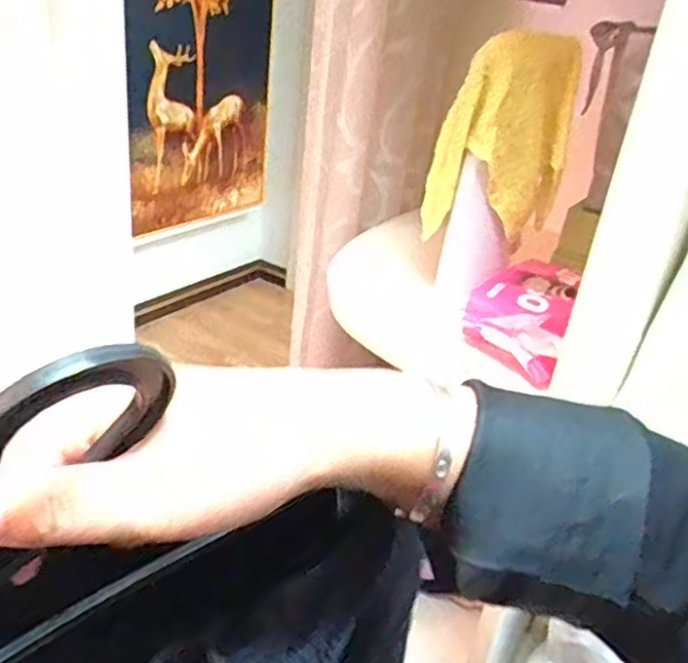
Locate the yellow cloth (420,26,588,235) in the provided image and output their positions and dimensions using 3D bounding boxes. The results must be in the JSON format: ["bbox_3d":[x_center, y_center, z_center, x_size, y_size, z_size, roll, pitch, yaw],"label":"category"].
[{"bbox_3d":[0.150,-0.182,0.659,0.125,0.182,0.049,11,27,8],"label":"yellow cloth"}]

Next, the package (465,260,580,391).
[{"bbox_3d":[0.174,-0.020,0.677,0.096,0.054,0.165,16,29,18],"label":"package"}]

